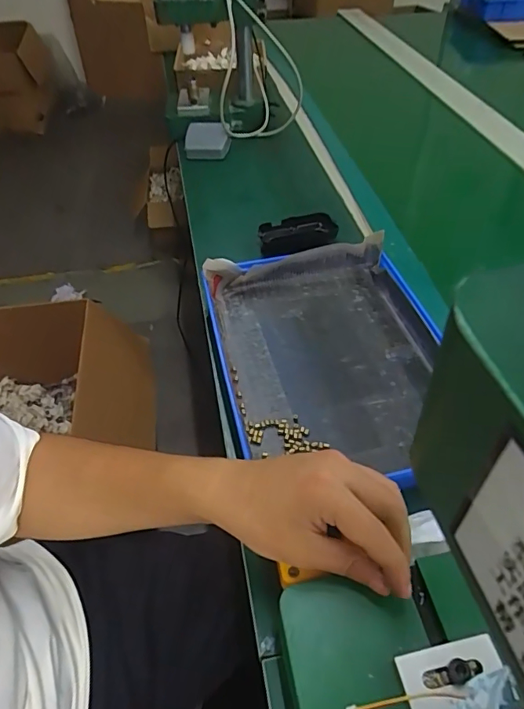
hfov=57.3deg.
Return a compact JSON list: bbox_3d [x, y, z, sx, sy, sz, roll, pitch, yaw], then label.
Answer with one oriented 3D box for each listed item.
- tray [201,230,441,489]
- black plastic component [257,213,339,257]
[{"bbox_3d":[0.075,-0.006,0.515,0.240,0.042,0.294,-10,48,-8],"label":"tray"},{"bbox_3d":[0.050,-0.174,0.689,0.109,0.033,0.039,-15,49,-12],"label":"black plastic component"}]

